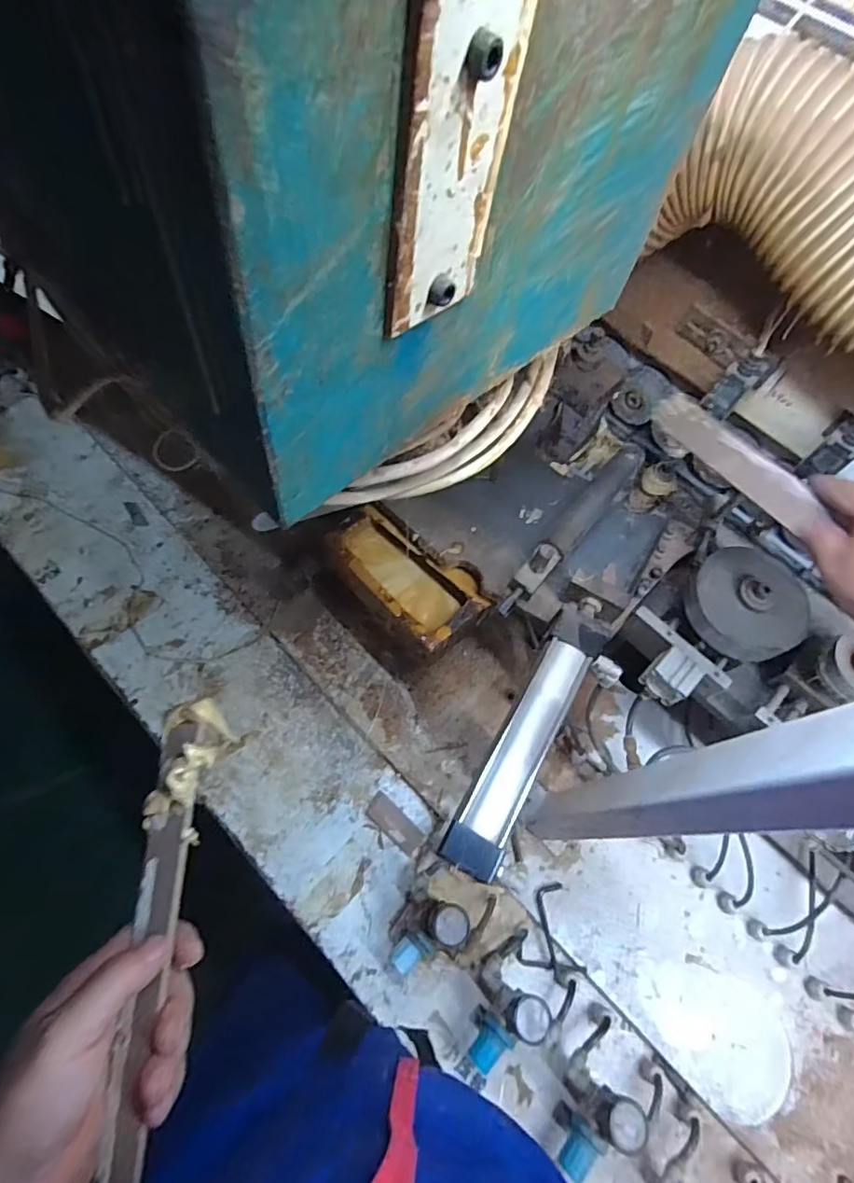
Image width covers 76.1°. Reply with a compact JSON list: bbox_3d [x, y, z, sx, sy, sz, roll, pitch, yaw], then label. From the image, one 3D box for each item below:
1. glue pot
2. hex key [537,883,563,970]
[{"bbox_3d":[-0.032,-0.017,0.647,0.094,0.064,0.201,-41,75,-20],"label":"glue pot"},{"bbox_3d":[0.142,0.392,0.644,0.029,0.006,0.086,11,64,2],"label":"hex key"}]

